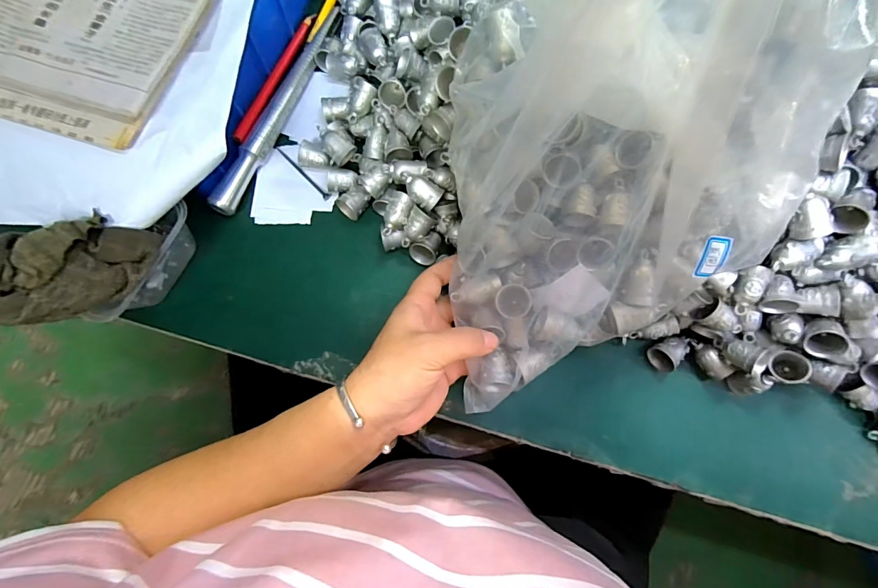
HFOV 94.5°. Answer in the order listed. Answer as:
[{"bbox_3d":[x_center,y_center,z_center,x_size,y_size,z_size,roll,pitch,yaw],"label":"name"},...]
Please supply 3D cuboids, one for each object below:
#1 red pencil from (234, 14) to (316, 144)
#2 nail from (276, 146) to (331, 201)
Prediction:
[{"bbox_3d":[-0.156,-0.213,0.389,0.012,0.012,0.163,18,77,3],"label":"red pencil"},{"bbox_3d":[-0.129,-0.114,0.384,0.073,0.004,0.006,43,80,9],"label":"nail"}]

